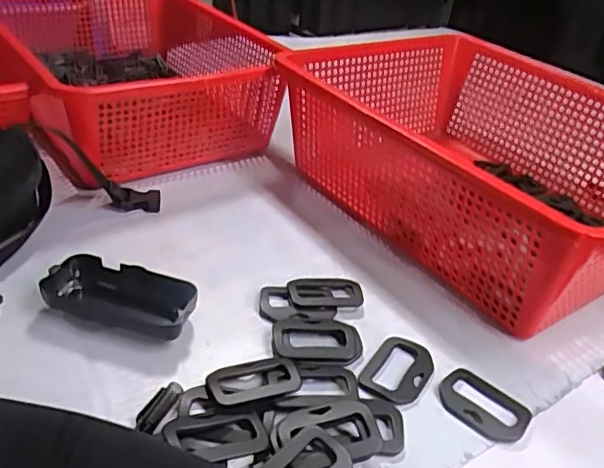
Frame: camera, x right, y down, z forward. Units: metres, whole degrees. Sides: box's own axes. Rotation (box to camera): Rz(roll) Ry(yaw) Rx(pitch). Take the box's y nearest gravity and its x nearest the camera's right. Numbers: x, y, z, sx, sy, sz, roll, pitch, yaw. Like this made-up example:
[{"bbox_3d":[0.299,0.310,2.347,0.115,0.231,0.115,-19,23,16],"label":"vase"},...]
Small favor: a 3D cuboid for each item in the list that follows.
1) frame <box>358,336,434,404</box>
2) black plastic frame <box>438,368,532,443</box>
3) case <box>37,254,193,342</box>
[{"bbox_3d":[0.070,0.096,0.424,0.045,0.004,0.064,20,36,19],"label":"frame"},{"bbox_3d":[0.126,0.118,0.406,0.061,0.004,0.046,26,39,27],"label":"black plastic frame"},{"bbox_3d":[-0.133,0.048,0.436,0.107,0.026,0.046,14,35,11],"label":"case"}]

